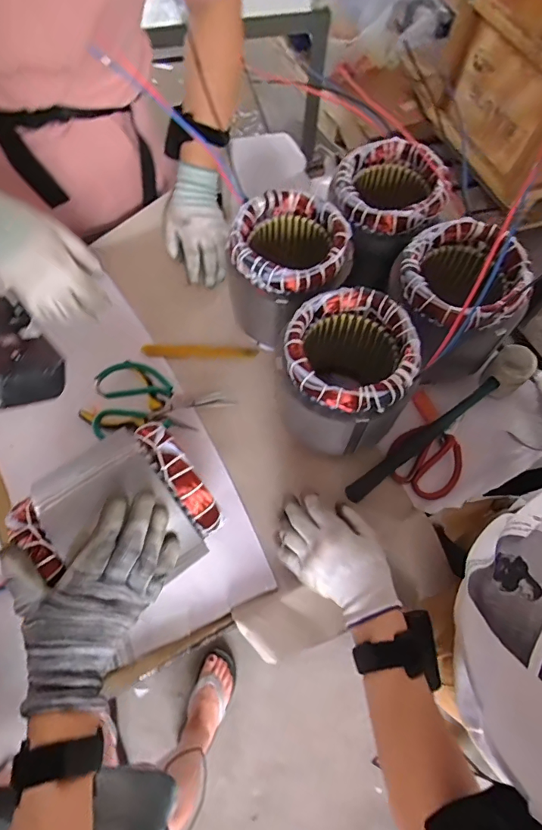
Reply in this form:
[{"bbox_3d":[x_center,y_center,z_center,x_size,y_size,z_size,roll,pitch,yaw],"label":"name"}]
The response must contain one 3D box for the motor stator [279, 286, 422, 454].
[{"bbox_3d":[0.084,-0.045,0.510,0.141,0.148,0.143,28,69,10],"label":"motor stator"}]

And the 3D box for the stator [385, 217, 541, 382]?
[{"bbox_3d":[0.219,-0.132,0.539,0.134,0.137,0.138,0,66,-1],"label":"stator"}]

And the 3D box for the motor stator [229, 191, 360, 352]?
[{"bbox_3d":[0.020,-0.180,0.567,0.138,0.140,0.141,0,66,-1],"label":"motor stator"}]

